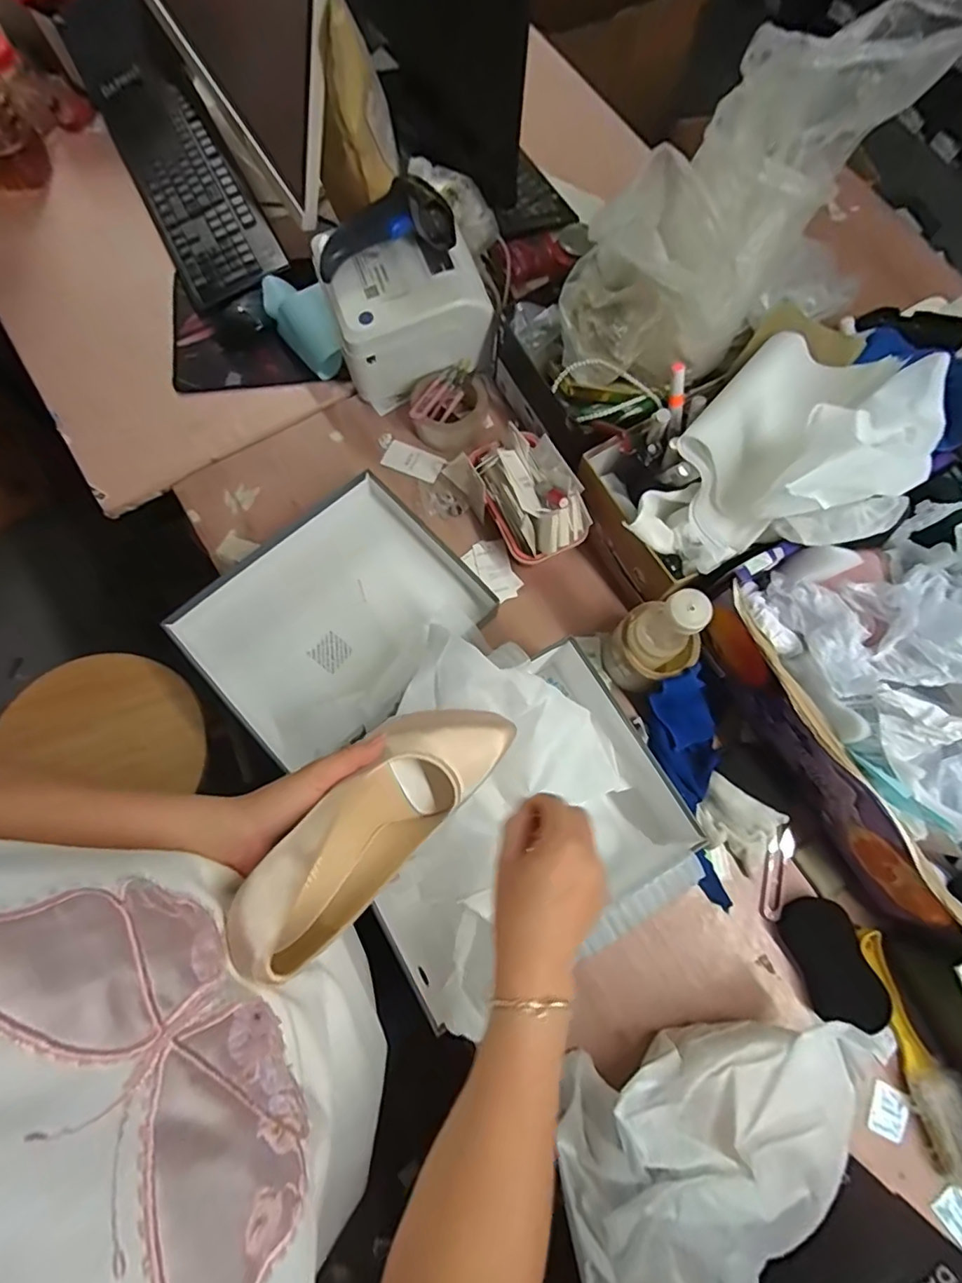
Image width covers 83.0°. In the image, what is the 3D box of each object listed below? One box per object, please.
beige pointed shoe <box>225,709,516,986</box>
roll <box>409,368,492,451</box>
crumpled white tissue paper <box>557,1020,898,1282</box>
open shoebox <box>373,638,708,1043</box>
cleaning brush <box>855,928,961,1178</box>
[{"bbox_3d":[-0.077,0.127,0.405,0.083,0.067,0.248,42,48,9],"label":"beige pointed shoe"},{"bbox_3d":[-0.040,-0.309,0.728,0.099,0.051,0.099,0,75,-1],"label":"roll"},{"bbox_3d":[0.220,0.466,0.489,0.290,0.111,0.186,-12,76,-5],"label":"crumpled white tissue paper"},{"bbox_3d":[0.017,0.173,0.525,0.276,0.114,0.239,-28,78,-8],"label":"open shoebox"},{"bbox_3d":[0.439,0.408,0.545,0.048,0.037,0.218,-15,76,-5],"label":"cleaning brush"}]

